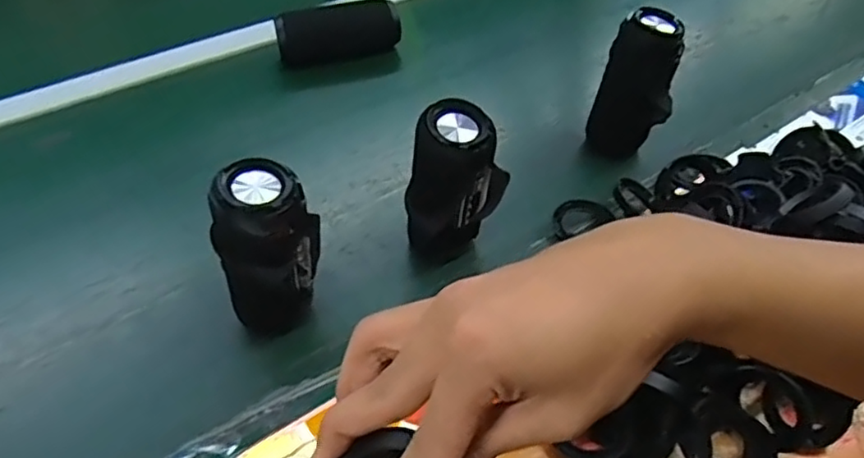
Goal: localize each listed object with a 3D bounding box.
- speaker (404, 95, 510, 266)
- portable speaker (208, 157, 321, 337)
[{"bbox_3d":[0.021,-0.033,0.554,0.060,0.146,0.075,35,54,29],"label":"speaker"},{"bbox_3d":[-0.124,0.023,0.494,0.060,0.149,0.070,9,46,8],"label":"portable speaker"}]

